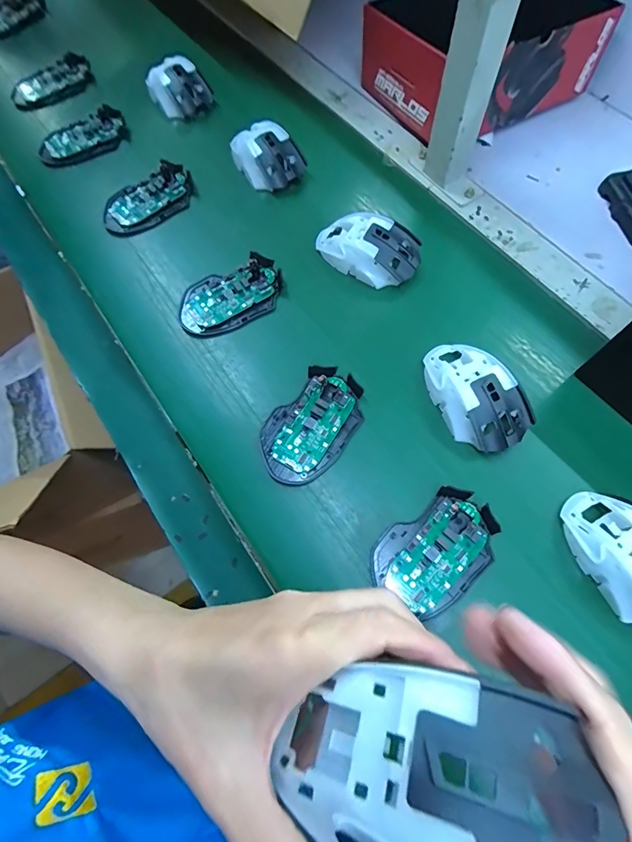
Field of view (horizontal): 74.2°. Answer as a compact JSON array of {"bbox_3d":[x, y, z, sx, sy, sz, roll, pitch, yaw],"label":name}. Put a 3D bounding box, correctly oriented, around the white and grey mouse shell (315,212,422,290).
[{"bbox_3d":[0.059,-0.193,0.455,0.110,0.034,0.073,39,78,15],"label":"white and grey mouse shell"}]

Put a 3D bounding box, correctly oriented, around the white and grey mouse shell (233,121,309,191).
[{"bbox_3d":[-0.059,-0.325,0.508,0.065,0.028,0.095,-32,70,-11],"label":"white and grey mouse shell"}]

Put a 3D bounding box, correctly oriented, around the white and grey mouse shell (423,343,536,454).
[{"bbox_3d":[0.145,-0.027,0.386,0.070,0.037,0.117,-29,72,-6],"label":"white and grey mouse shell"}]

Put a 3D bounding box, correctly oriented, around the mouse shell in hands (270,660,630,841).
[{"bbox_3d":[0.040,0.121,0.139,0.102,0.038,0.068,14,68,7],"label":"mouse shell in hands"}]

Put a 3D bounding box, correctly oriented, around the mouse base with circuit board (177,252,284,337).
[{"bbox_3d":[-0.091,-0.134,0.446,0.112,0.019,0.067,-23,69,-8],"label":"mouse base with circuit board"}]

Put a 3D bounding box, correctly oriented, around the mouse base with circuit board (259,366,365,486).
[{"bbox_3d":[-0.004,0.004,0.388,0.072,0.022,0.112,40,74,16],"label":"mouse base with circuit board"}]

